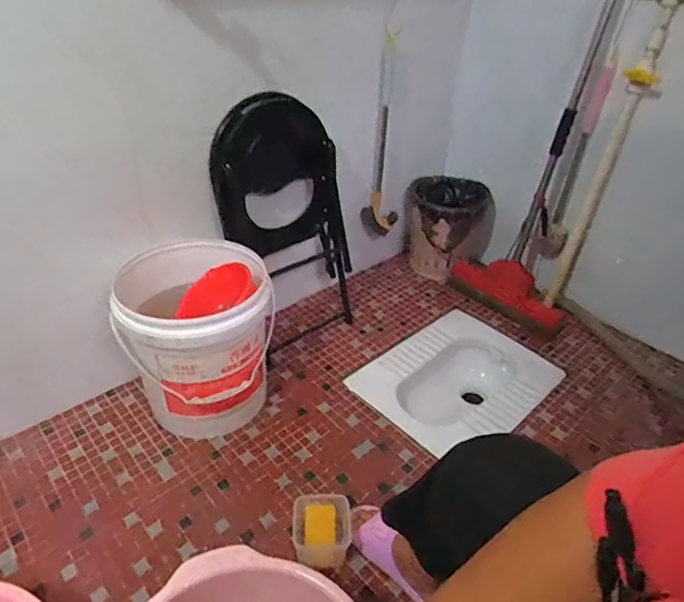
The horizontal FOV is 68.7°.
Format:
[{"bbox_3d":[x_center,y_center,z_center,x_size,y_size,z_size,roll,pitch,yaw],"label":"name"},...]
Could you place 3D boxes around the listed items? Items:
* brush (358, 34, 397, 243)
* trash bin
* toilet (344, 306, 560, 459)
[{"bbox_3d":[0.130,-0.445,1.447,0.111,0.559,0.084,6,37,5],"label":"brush"},{"bbox_3d":[0.347,-0.242,1.693,0.286,0.286,0.286,15,38,17],"label":"trash bin"},{"bbox_3d":[0.308,0.273,1.401,0.487,0.192,0.383,-27,46,-34],"label":"toilet"}]

